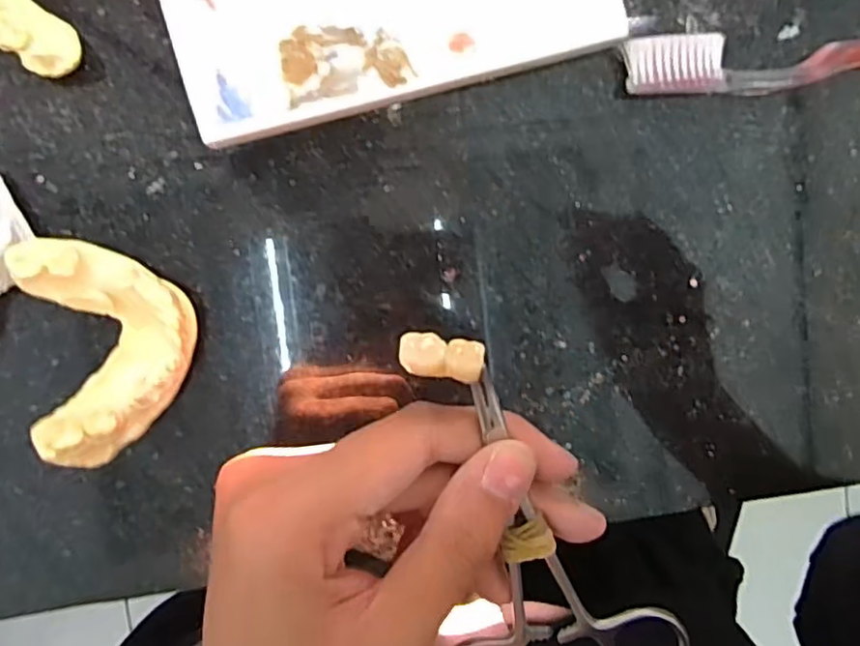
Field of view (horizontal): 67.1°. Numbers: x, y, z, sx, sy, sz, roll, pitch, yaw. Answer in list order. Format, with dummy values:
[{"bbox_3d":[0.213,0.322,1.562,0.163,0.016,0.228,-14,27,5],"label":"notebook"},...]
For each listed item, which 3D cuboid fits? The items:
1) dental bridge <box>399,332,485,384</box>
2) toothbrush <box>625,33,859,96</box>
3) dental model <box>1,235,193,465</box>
[{"bbox_3d":[0.003,0.008,0.145,0.018,0.007,0.009,9,95,-8],"label":"dental bridge"},{"bbox_3d":[0.163,-0.101,0.246,0.182,0.012,0.020,-6,97,-6],"label":"toothbrush"},{"bbox_3d":[-0.106,0.008,0.219,0.049,0.029,0.073,-7,97,-6],"label":"dental model"}]

